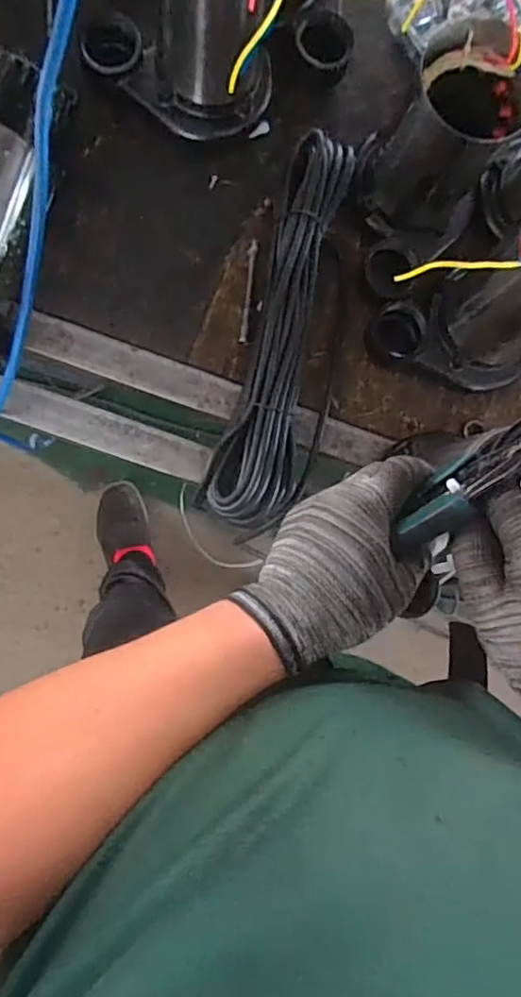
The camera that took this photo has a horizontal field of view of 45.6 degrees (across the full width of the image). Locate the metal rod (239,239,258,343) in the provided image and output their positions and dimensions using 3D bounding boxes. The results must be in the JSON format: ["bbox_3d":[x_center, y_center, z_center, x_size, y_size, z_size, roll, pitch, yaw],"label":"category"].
[{"bbox_3d":[-0.012,-0.199,0.594,0.008,0.006,0.099,7,87,-7],"label":"metal rod"}]

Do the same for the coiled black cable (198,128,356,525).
[{"bbox_3d":[0.027,-0.150,0.570,0.078,0.052,0.349,16,86,-6],"label":"coiled black cable"}]

